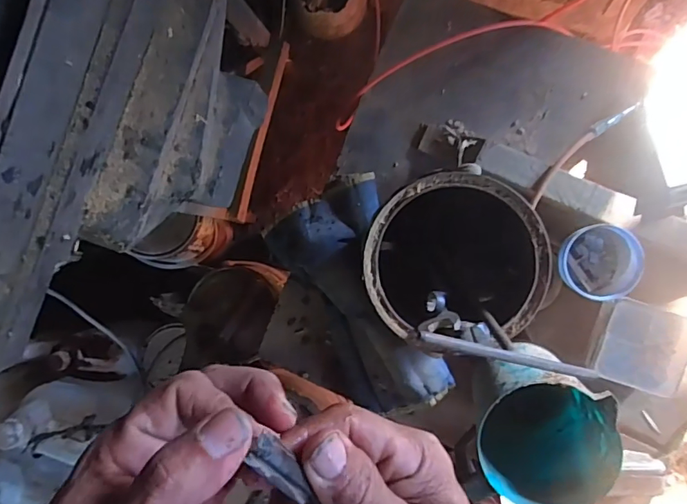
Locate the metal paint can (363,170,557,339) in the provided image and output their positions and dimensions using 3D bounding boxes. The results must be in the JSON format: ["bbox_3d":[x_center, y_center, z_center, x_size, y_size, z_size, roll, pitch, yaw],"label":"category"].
[{"bbox_3d":[0.121,0.005,0.578,0.181,0.259,0.174,3,85,7],"label":"metal paint can"}]

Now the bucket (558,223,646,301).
[{"bbox_3d":[0.331,0.015,0.622,0.092,0.057,0.094,-1,84,6],"label":"bucket"}]

